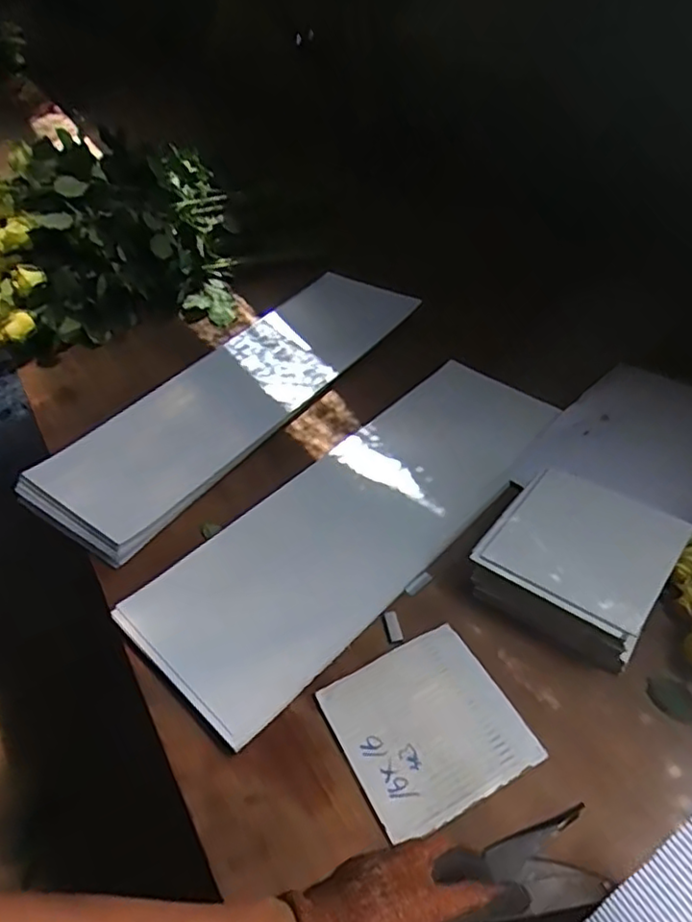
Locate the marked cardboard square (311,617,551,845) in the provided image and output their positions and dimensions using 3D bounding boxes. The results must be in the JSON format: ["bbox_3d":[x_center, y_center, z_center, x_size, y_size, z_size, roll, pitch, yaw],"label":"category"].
[{"bbox_3d":[0.072,0.241,0.583,0.151,0.008,0.153,-25,47,-15],"label":"marked cardboard square"}]

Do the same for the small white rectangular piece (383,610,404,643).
[{"bbox_3d":[0.049,0.173,0.659,0.015,0.005,0.034,-13,45,-3],"label":"small white rectangular piece"}]

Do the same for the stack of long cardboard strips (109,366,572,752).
[{"bbox_3d":[0.023,0.057,0.762,0.214,0.019,0.569,32,58,34],"label":"stack of long cardboard strips"}]

